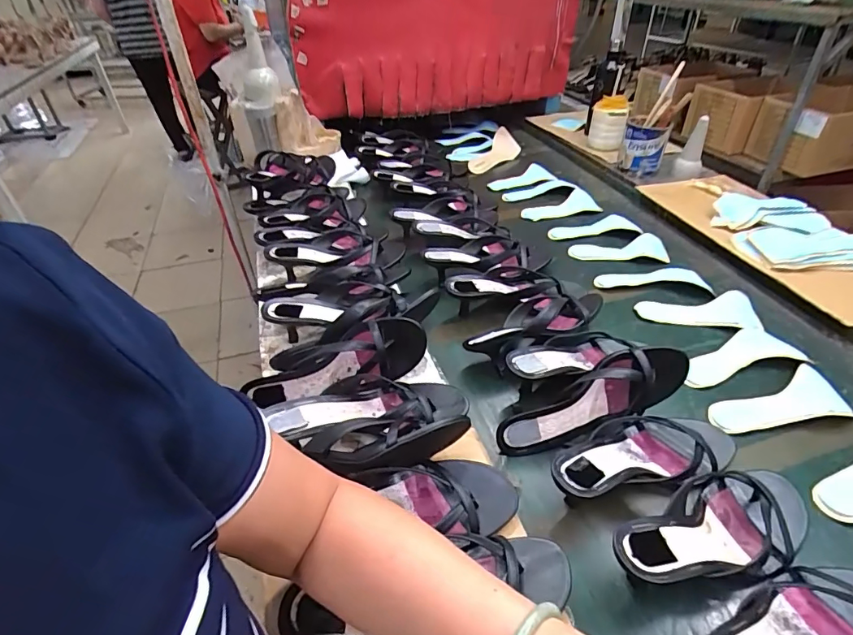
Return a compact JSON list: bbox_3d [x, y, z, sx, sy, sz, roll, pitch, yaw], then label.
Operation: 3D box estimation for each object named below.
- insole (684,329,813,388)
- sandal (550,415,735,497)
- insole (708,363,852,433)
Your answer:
[{"bbox_3d":[0.434,0.052,0.660,0.177,0.012,0.078,-9,38,-10],"label":"insole"},{"bbox_3d":[0.240,0.148,0.515,0.245,0.049,0.096,-3,36,-25],"label":"sandal"},{"bbox_3d":[0.444,0.112,0.581,0.184,0.018,0.078,-14,40,-16],"label":"insole"}]

